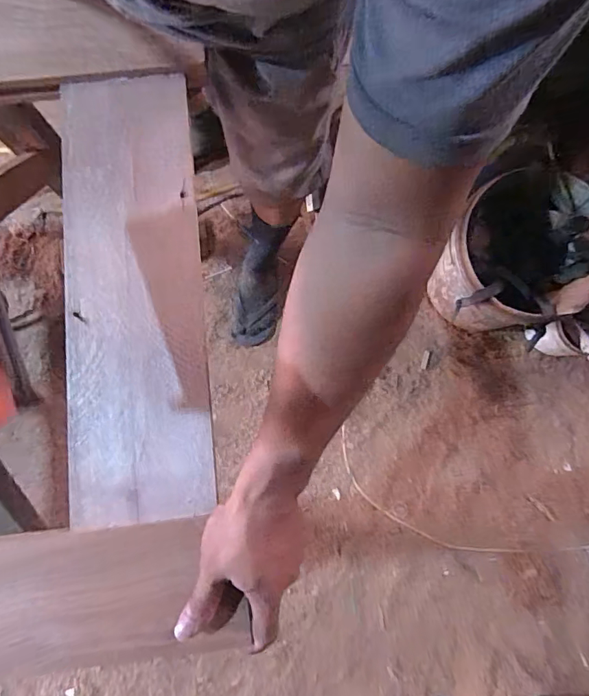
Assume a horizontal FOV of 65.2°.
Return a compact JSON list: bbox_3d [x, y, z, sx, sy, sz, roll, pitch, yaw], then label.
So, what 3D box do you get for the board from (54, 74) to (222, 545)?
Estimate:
[{"bbox_3d":[-0.164,-0.065,0.468,0.136,0.017,0.453,-6,79,-2],"label":"board"}]

